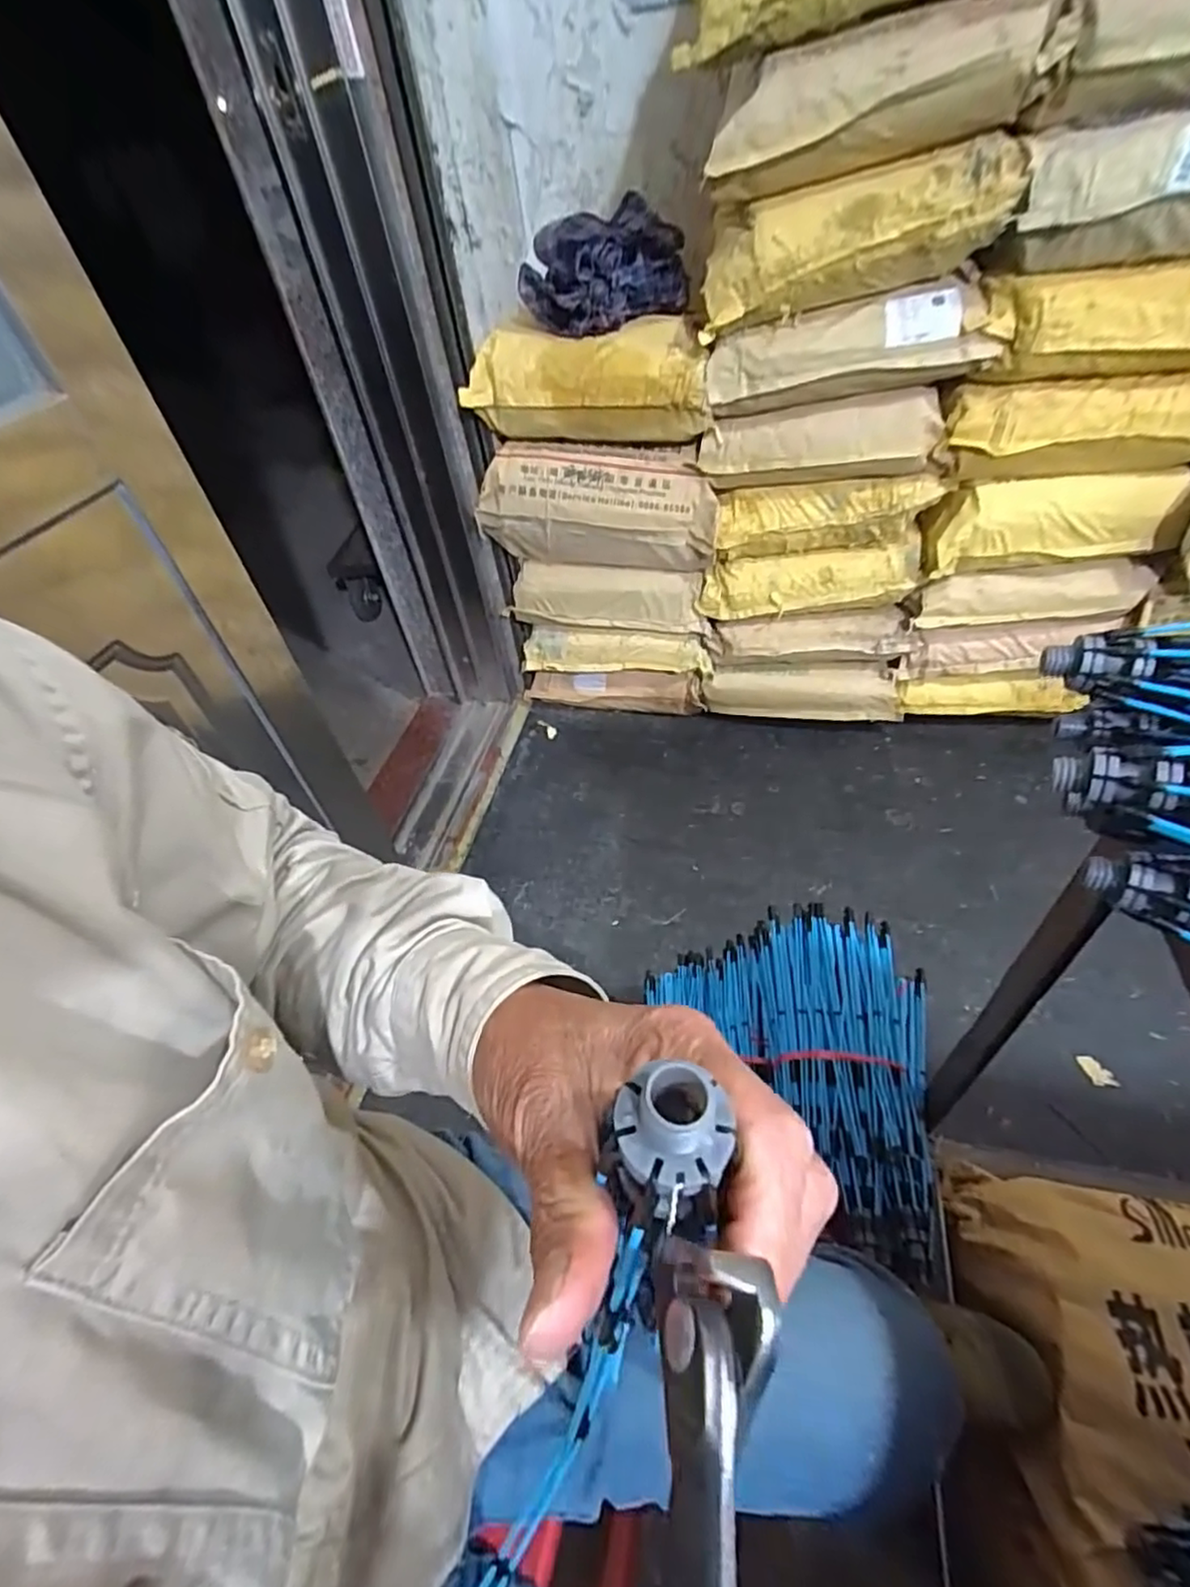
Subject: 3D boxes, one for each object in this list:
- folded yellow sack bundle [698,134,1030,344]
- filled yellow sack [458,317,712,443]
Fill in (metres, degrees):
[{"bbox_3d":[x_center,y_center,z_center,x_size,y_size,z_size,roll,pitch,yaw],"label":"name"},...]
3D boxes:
[{"bbox_3d":[0.392,-0.893,1.038,0.424,0.170,0.297,0,47,9],"label":"folded yellow sack bundle"},{"bbox_3d":[-0.016,-0.724,1.158,0.428,0.163,0.116,0,47,9],"label":"filled yellow sack"}]

